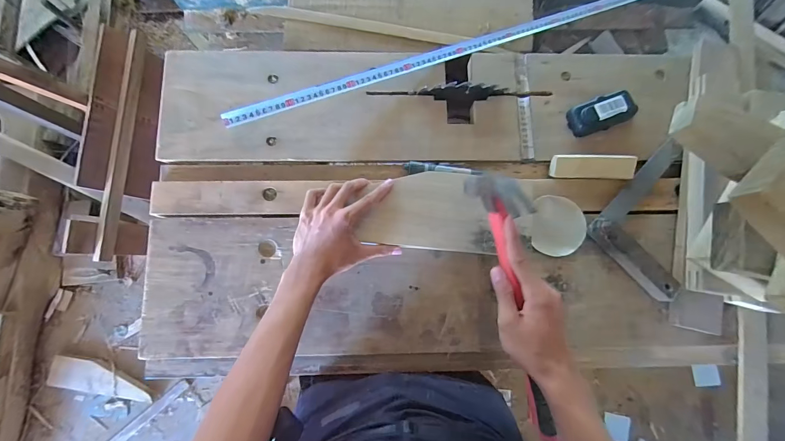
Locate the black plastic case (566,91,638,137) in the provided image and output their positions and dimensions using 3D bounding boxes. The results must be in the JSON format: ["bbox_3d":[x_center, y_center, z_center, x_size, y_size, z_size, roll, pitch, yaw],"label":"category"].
[{"bbox_3d":[0.341,-0.174,0.547,0.102,0.034,0.050,-20,82,-4],"label":"black plastic case"}]

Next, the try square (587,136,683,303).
[{"bbox_3d":[0.424,-0.001,0.518,0.215,0.034,0.156,-43,85,-7],"label":"try square"}]

